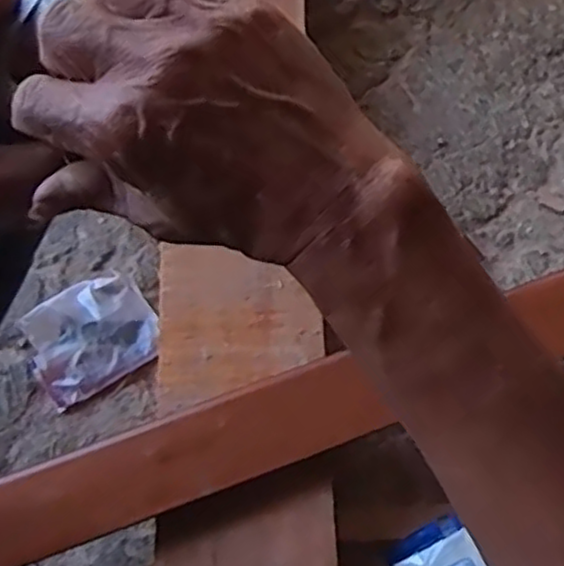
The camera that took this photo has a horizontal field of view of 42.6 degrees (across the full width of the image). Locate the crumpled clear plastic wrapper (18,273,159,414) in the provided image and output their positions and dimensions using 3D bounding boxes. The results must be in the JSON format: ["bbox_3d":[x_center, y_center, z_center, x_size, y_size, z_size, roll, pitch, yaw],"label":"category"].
[{"bbox_3d":[-0.195,0.054,0.736,0.127,0.020,0.102,-31,72,-9],"label":"crumpled clear plastic wrapper"}]

